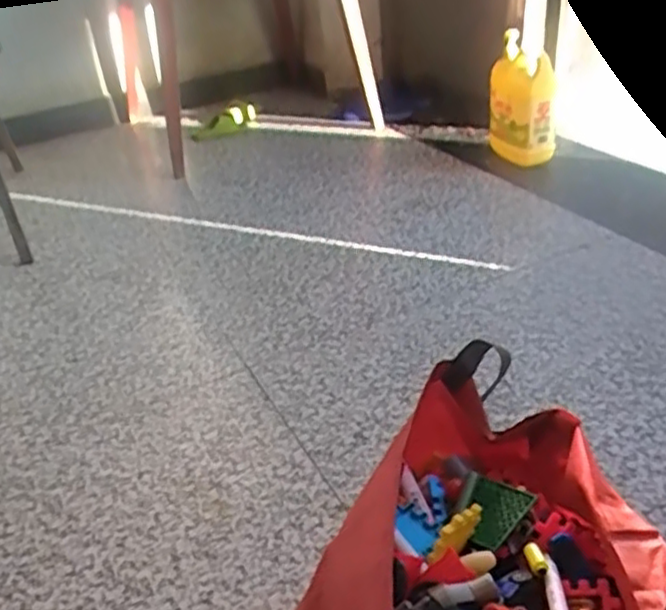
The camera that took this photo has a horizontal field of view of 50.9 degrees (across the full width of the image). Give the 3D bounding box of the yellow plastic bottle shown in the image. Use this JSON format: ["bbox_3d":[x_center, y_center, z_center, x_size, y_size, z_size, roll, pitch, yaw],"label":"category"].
[{"bbox_3d":[0.461,-0.487,1.693,0.104,0.288,0.181,-11,32,-6],"label":"yellow plastic bottle"}]

